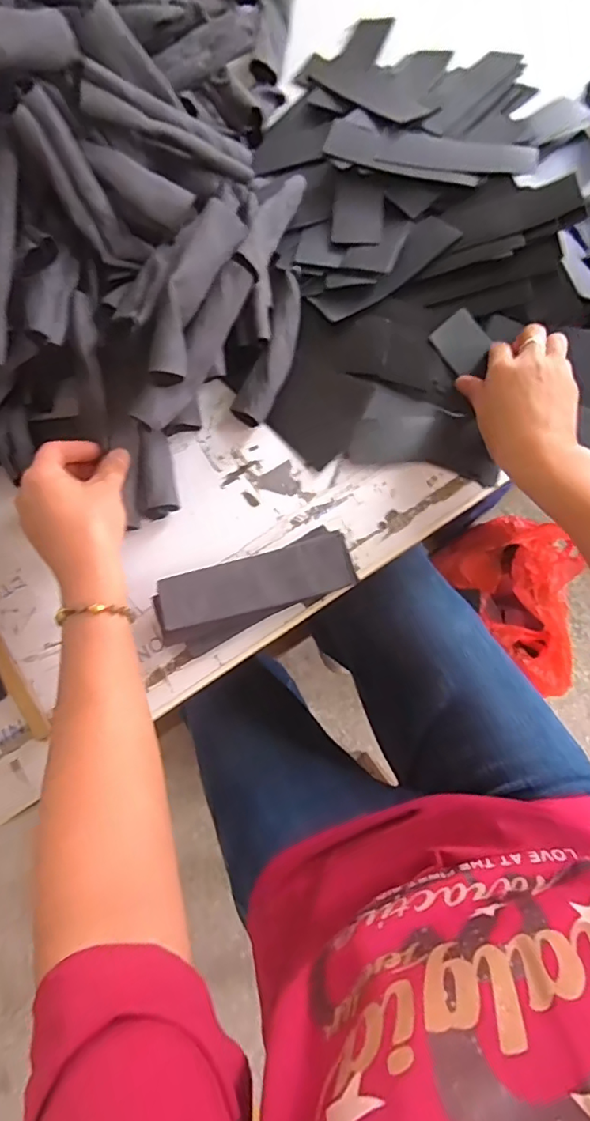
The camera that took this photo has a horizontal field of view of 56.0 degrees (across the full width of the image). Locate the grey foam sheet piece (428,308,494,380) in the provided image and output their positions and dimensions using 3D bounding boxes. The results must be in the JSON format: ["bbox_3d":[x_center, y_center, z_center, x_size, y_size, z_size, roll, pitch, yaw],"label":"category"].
[{"bbox_3d":[0.157,-0.201,0.513,0.046,0.006,0.053,-38,92,0],"label":"grey foam sheet piece"}]

